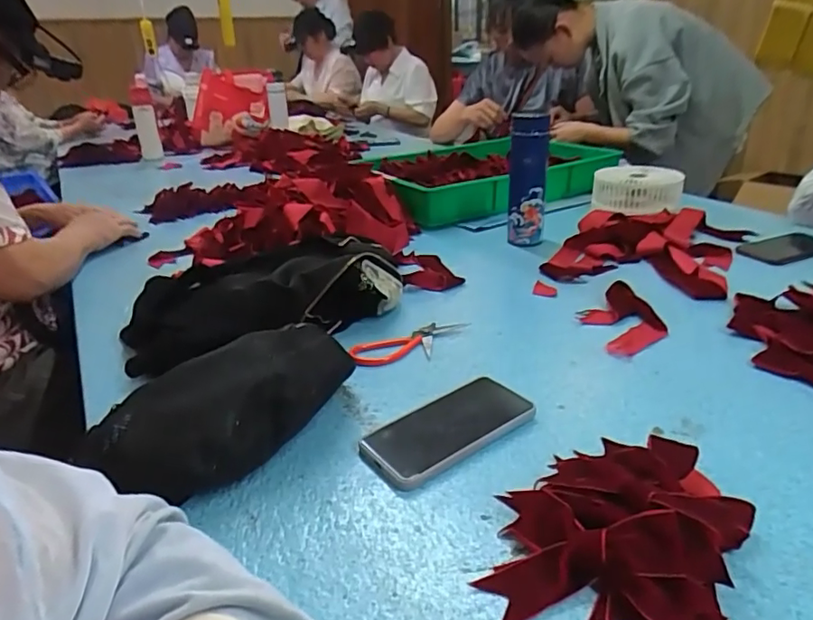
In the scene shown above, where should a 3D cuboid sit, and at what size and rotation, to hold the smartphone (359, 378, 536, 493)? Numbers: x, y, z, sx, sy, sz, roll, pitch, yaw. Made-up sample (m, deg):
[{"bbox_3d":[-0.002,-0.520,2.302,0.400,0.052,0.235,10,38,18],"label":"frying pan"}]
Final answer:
[{"bbox_3d":[0.038,0.112,0.538,0.163,0.014,0.083,-20,31,-31],"label":"smartphone"}]

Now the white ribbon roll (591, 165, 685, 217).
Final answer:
[{"bbox_3d":[0.452,-0.242,1.111,0.159,0.066,0.129,5,27,16],"label":"white ribbon roll"}]

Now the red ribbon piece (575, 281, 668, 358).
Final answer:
[{"bbox_3d":[0.275,0.008,0.723,0.095,0.018,0.154,-7,26,-7],"label":"red ribbon piece"}]

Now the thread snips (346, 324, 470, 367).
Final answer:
[{"bbox_3d":[0.010,0.042,0.695,0.158,0.010,0.061,-15,28,-22],"label":"thread snips"}]

